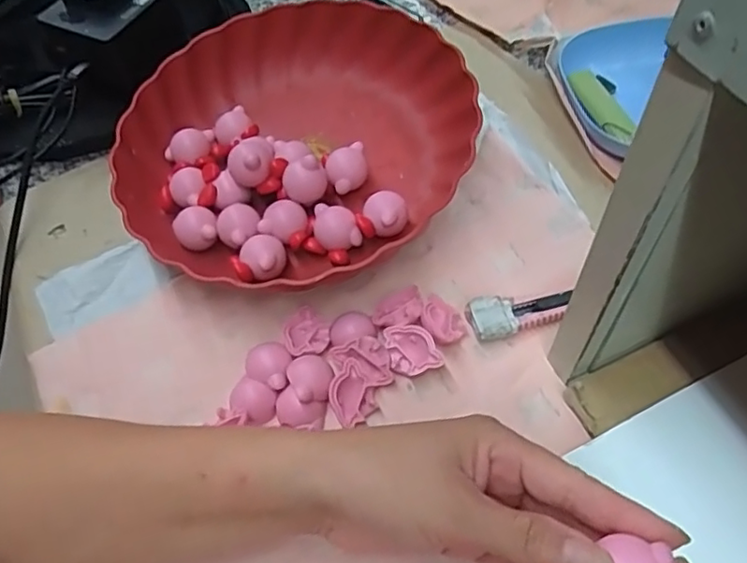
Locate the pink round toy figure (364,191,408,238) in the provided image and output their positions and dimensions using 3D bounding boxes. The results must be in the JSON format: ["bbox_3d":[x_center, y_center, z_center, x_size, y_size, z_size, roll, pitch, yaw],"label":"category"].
[{"bbox_3d":[0.008,-0.040,0.396,0.027,0.029,0.027,-2,56,3],"label":"pink round toy figure"}]

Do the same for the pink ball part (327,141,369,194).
[{"bbox_3d":[-0.018,-0.077,0.418,0.028,0.021,0.031,-4,56,1],"label":"pink ball part"}]

